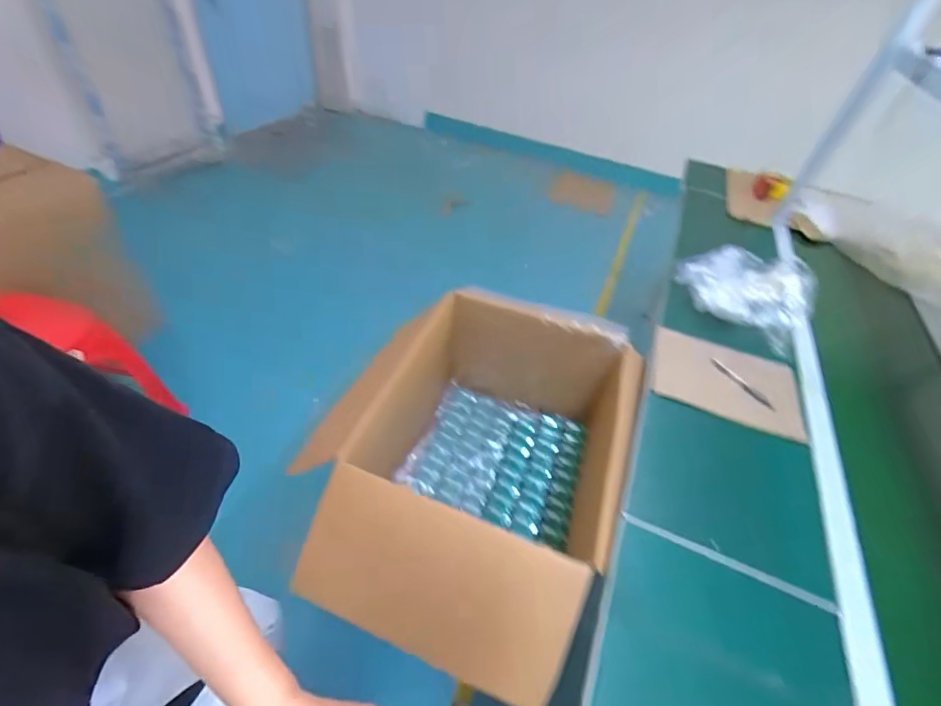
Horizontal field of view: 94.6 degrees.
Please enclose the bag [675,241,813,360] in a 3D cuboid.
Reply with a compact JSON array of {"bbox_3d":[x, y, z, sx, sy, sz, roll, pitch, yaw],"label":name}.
[{"bbox_3d":[0.625,-0.157,0.997,0.278,0.104,0.206,30,50,25],"label":"bag"}]

